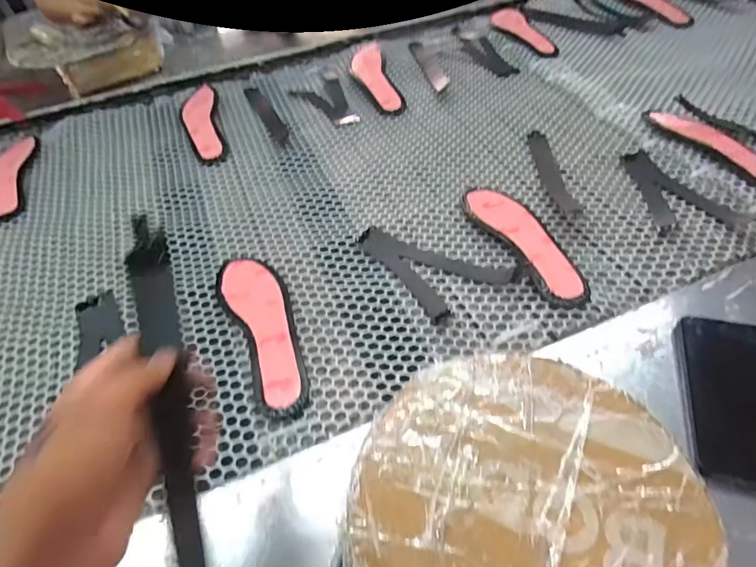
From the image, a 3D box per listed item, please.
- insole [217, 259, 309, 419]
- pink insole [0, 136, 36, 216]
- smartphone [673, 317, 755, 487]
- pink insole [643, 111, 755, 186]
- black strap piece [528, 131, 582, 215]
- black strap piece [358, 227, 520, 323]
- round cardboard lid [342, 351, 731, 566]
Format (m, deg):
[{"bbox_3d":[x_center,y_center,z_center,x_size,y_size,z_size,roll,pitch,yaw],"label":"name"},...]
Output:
[{"bbox_3d":[-0.133,0.053,0.530,0.074,0.018,0.226,-19,52,-10],"label":"insole"},{"bbox_3d":[-0.631,-0.188,0.784,0.058,0.005,0.213,-16,51,-7],"label":"pink insole"},{"bbox_3d":[0.310,0.096,0.397,0.079,0.008,0.149,9,51,12],"label":"smartphone"},{"bbox_3d":[0.492,-0.204,0.666,0.059,0.023,0.237,-18,51,-10],"label":"pink insole"},{"bbox_3d":[0.257,-0.173,0.687,0.032,0.004,0.203,-4,51,3],"label":"black strap piece"},{"bbox_3d":[0.069,-0.035,0.588,0.119,0.007,0.178,-30,54,-18],"label":"black strap piece"},{"bbox_3d":[0.096,0.137,0.305,0.220,0.009,0.196,6,52,10],"label":"round cardboard lid"}]

